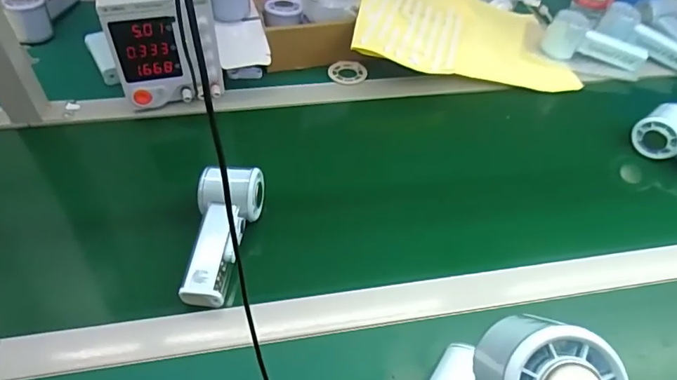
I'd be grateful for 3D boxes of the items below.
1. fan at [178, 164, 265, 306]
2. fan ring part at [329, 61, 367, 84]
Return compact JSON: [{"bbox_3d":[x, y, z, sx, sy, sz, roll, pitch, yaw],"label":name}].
[{"bbox_3d":[-0.123,0.043,0.492,0.059,0.044,0.147,8,62,5],"label":"fan"},{"bbox_3d":[0.014,-0.176,0.724,0.058,0.009,0.048,-1,47,-3],"label":"fan ring part"}]

